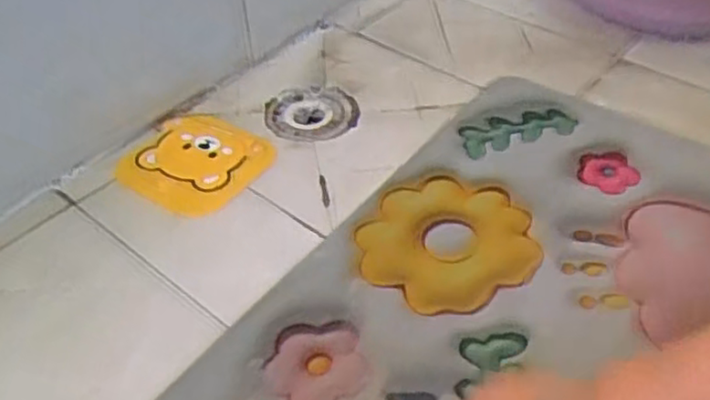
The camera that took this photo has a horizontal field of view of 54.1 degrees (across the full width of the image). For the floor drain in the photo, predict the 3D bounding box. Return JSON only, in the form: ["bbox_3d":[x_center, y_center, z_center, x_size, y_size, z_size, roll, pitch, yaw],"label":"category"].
[{"bbox_3d":[-0.049,-0.099,0.807,0.103,0.013,0.103,8,46,11],"label":"floor drain"}]

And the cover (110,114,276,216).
[{"bbox_3d":[-0.171,-0.040,0.735,0.142,0.009,0.130,22,54,19],"label":"cover"}]

